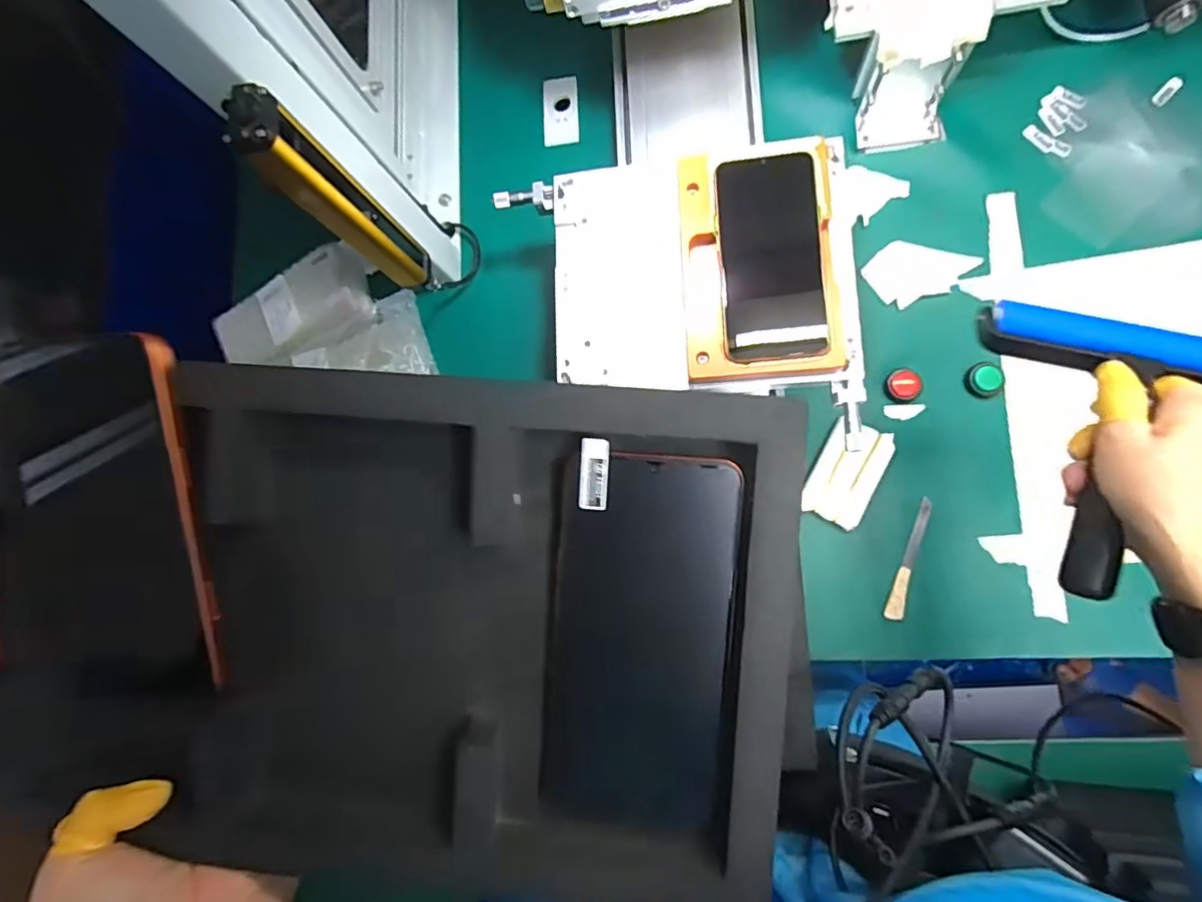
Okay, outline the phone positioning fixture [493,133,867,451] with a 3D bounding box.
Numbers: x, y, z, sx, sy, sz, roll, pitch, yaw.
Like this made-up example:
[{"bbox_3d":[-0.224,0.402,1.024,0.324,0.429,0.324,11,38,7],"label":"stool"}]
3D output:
[{"bbox_3d":[0.063,-0.129,0.468,0.272,0.034,0.246,-5,83,7],"label":"phone positioning fixture"}]

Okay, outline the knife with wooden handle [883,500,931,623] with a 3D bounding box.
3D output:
[{"bbox_3d":[0.277,0.096,0.520,0.015,0.004,0.112,18,86,9],"label":"knife with wooden handle"}]

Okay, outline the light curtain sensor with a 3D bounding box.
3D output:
[{"bbox_3d":[-0.176,-0.169,0.408,0.032,0.206,0.034,-29,81,3],"label":"light curtain sensor"}]

